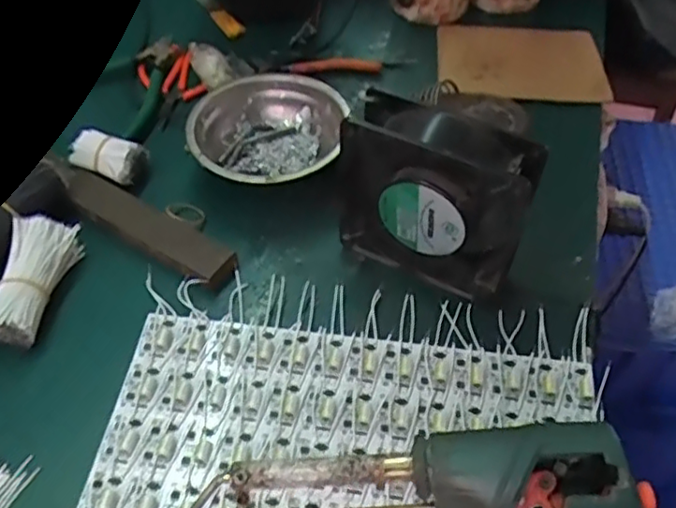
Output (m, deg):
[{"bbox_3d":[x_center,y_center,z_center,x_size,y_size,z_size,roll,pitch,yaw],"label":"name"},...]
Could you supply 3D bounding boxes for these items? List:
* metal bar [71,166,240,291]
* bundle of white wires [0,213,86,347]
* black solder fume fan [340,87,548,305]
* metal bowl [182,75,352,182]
[{"bbox_3d":[-0.138,-0.020,0.461,0.154,0.012,0.034,28,56,19],"label":"metal bar"},{"bbox_3d":[-0.201,0.017,0.417,0.031,0.042,0.088,6,51,4],"label":"bundle of white wires"},{"bbox_3d":[0.061,-0.037,0.410,0.120,0.117,0.044,23,55,16],"label":"black solder fume fan"},{"bbox_3d":[-0.055,-0.096,0.509,0.122,0.035,0.126,1,51,-1],"label":"metal bowl"}]

